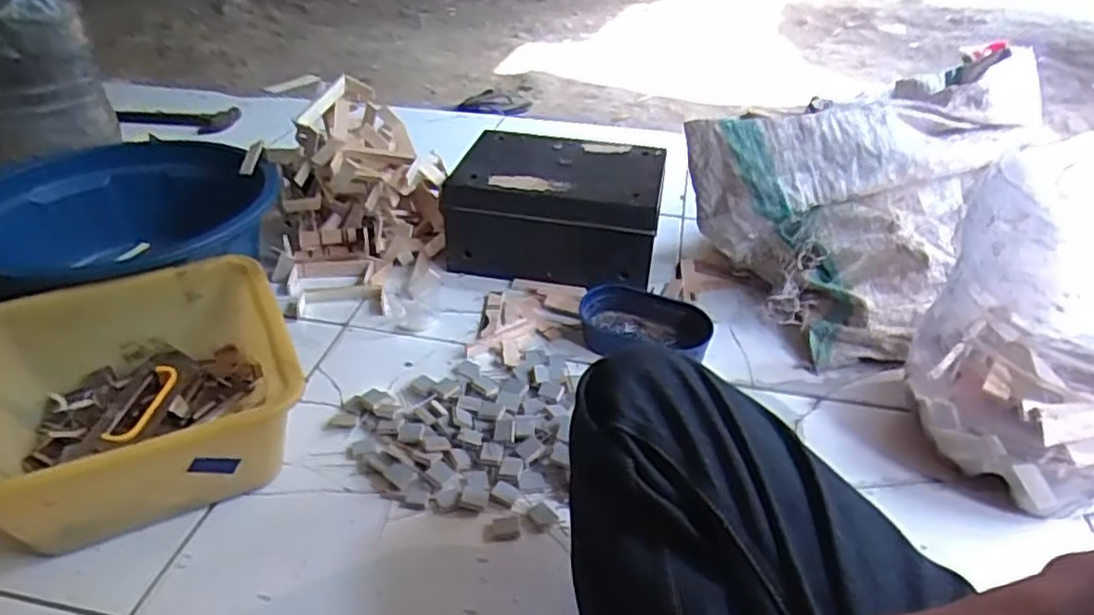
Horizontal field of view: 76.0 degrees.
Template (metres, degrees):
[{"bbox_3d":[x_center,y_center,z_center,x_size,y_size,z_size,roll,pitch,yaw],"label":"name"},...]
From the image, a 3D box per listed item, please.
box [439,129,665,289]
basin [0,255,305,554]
[{"bbox_3d":[0.015,-0.142,0.995,0.274,0.138,0.189,9,35,8],"label":"box"},{"bbox_3d":[-0.382,0.087,0.664,0.261,0.129,0.257,-15,39,-24],"label":"basin"}]

